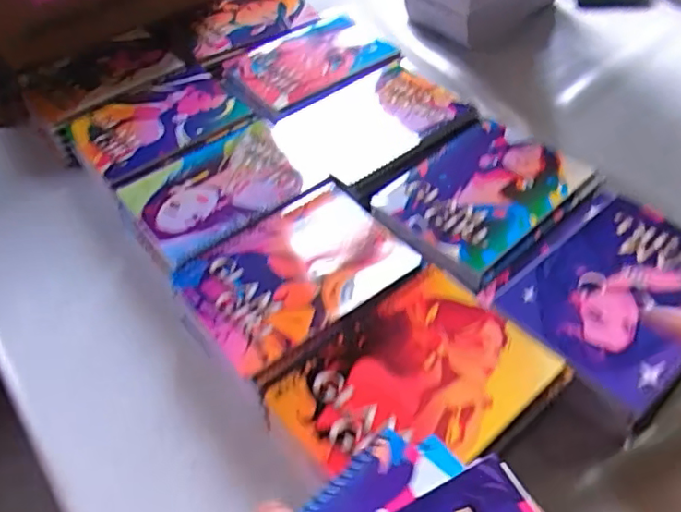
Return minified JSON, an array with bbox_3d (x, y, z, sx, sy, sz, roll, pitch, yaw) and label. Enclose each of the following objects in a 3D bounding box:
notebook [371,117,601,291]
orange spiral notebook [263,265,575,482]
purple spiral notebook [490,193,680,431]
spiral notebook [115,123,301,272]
[{"bbox_3d":[0.151,-0.070,0.639,0.204,0.012,0.158,-39,57,-22],"label":"notebook"},{"bbox_3d":[0.062,0.103,0.484,0.201,0.010,0.160,-34,54,-20],"label":"orange spiral notebook"},{"bbox_3d":[0.257,0.029,0.528,0.194,0.019,0.154,-37,55,-22],"label":"purple spiral notebook"},{"bbox_3d":[-0.141,-0.081,0.668,0.189,0.009,0.152,-33,53,-19],"label":"spiral notebook"}]

